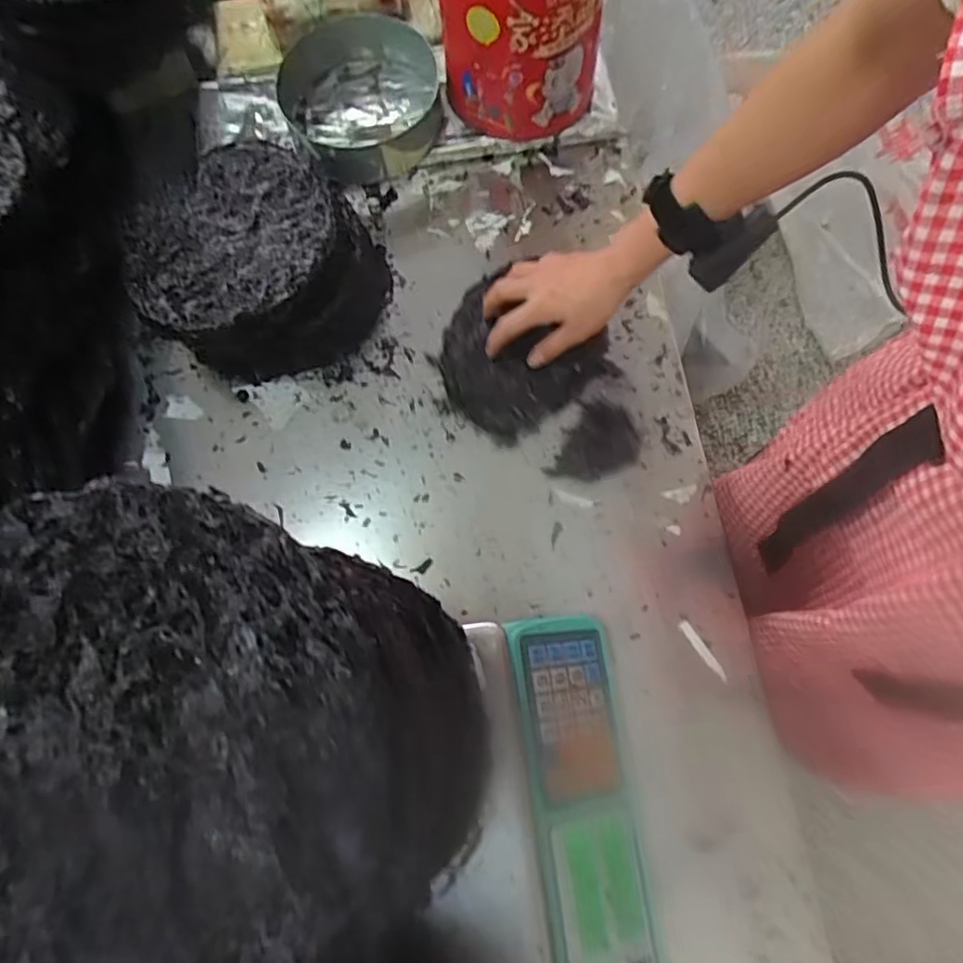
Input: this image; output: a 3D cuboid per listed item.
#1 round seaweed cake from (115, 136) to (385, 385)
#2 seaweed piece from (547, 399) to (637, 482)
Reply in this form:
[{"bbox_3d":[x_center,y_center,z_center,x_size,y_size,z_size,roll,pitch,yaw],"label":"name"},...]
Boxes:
[{"bbox_3d":[-0.216,-0.213,0.627,0.218,0.092,0.202,0,73,1],"label":"round seaweed cake"},{"bbox_3d":[0.110,-0.033,0.599,0.064,0.019,0.082,28,76,9],"label":"seaweed piece"}]

